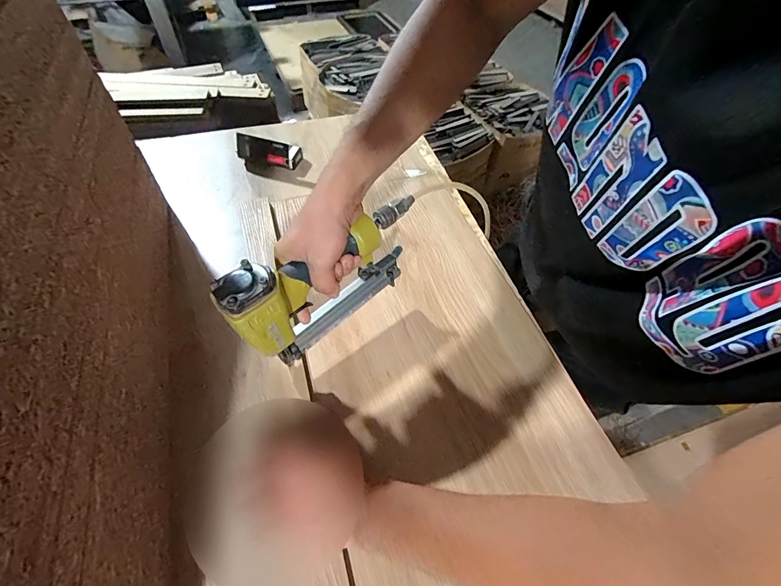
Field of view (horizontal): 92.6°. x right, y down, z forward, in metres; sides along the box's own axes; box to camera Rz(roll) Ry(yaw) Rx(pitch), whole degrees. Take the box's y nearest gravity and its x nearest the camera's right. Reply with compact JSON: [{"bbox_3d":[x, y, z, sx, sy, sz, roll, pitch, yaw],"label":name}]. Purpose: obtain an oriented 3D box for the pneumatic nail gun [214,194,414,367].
[{"bbox_3d":[-0.066,-0.016,0.459,0.254,0.147,0.051,-35,60,-22],"label":"pneumatic nail gun"}]

